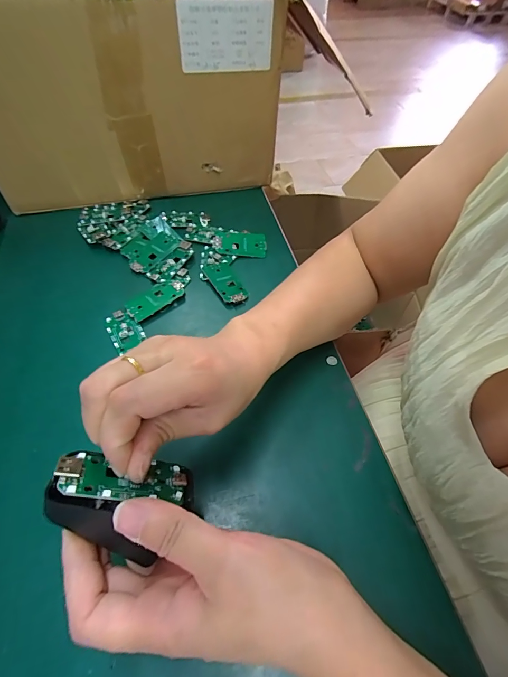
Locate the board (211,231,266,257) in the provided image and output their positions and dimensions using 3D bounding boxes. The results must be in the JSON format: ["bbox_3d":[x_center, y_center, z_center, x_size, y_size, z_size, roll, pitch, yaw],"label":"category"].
[{"bbox_3d":[-0.018,-0.116,0.421,0.064,0.007,0.035,0,76,-10],"label":"board"}]

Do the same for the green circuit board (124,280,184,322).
[{"bbox_3d":[-0.105,-0.043,0.369,0.032,0.006,0.063,38,62,25],"label":"green circuit board"}]

